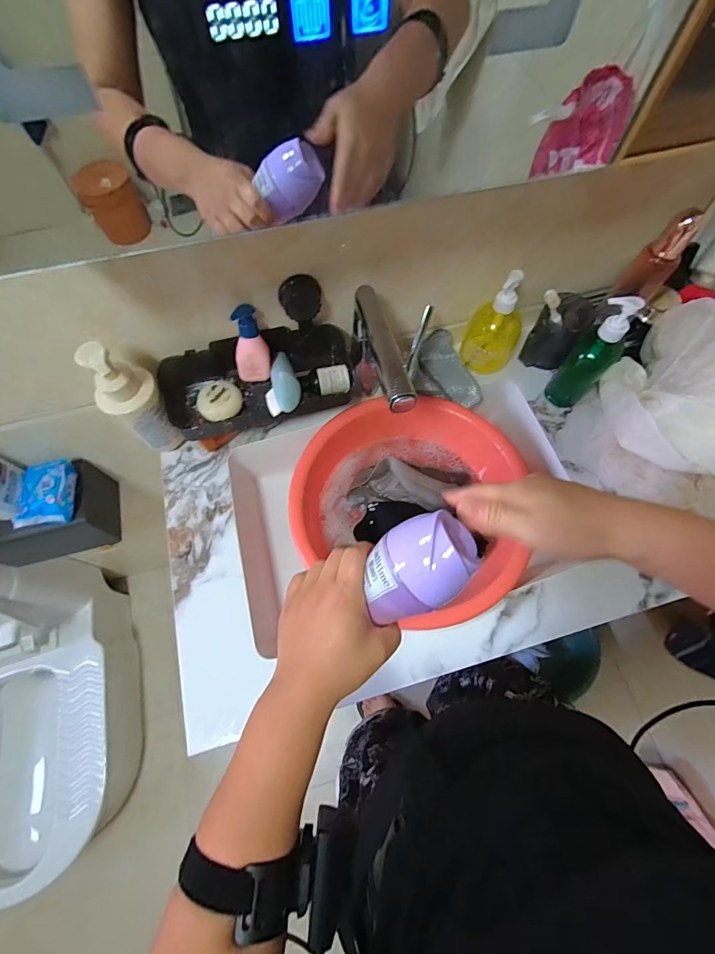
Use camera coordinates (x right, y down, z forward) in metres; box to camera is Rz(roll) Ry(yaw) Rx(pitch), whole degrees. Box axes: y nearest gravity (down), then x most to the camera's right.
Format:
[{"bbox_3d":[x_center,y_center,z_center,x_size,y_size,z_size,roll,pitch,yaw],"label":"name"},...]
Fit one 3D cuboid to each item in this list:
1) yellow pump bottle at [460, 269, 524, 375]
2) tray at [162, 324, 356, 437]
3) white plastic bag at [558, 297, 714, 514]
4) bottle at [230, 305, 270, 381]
[{"bbox_3d":[0.223,-0.245,0.631,0.087,0.172,0.057,28,70,12],"label":"yellow pump bottle"},{"bbox_3d":[-0.142,-0.134,0.576,0.273,0.073,0.146,-15,67,-6],"label":"tray"},{"bbox_3d":[0.524,-0.066,0.548,0.354,0.177,0.248,37,72,15],"label":"white plastic bag"},{"bbox_3d":[-0.150,-0.185,0.547,0.044,0.104,0.033,-2,37,-1],"label":"bottle"}]

